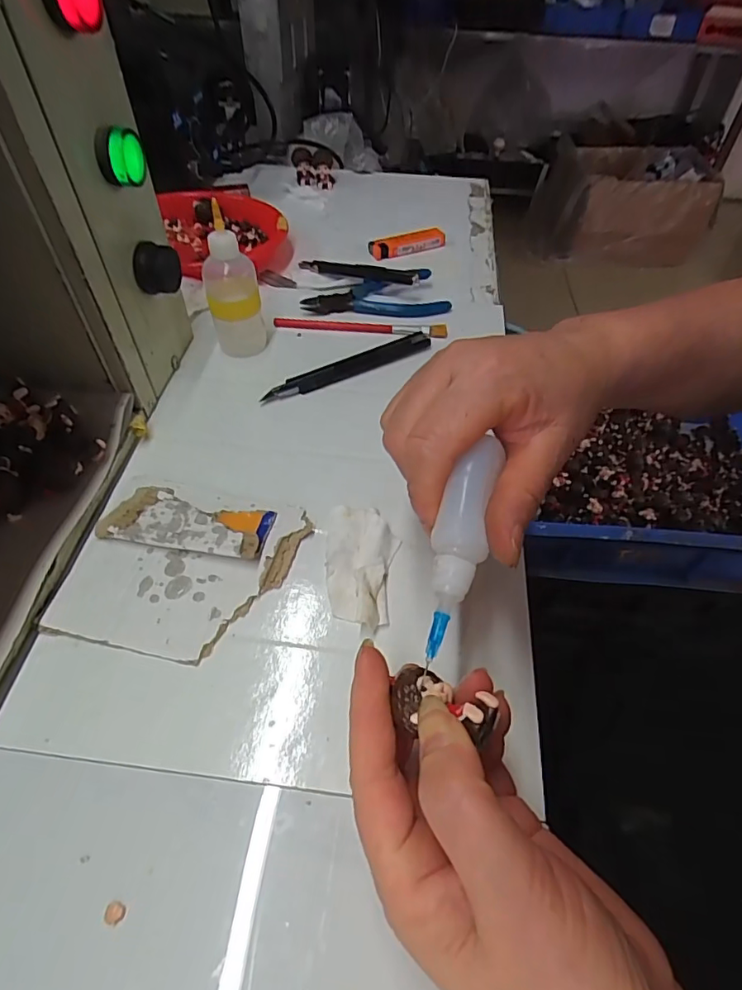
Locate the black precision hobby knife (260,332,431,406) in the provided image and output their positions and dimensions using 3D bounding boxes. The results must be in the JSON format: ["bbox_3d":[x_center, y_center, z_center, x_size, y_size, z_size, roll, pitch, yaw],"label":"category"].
[{"bbox_3d":[-0.016,-0.099,0.401,0.143,0.011,0.018,-24,56,-21],"label":"black precision hobby knife"}]

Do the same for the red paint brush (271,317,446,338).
[{"bbox_3d":[-0.008,-0.141,0.434,0.142,0.008,0.013,6,51,1],"label":"red paint brush"}]

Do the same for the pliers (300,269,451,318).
[{"bbox_3d":[0.003,-0.174,0.463,0.124,0.013,0.065,-10,52,-11],"label":"pliers"}]

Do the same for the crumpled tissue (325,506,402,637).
[{"bbox_3d":[-0.006,0.038,0.289,0.039,0.011,0.080,3,51,-1],"label":"crumpled tissue"}]

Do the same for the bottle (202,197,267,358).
[{"bbox_3d":[-0.102,-0.153,0.383,0.038,0.095,0.035,-8,52,-10],"label":"bottle"}]

